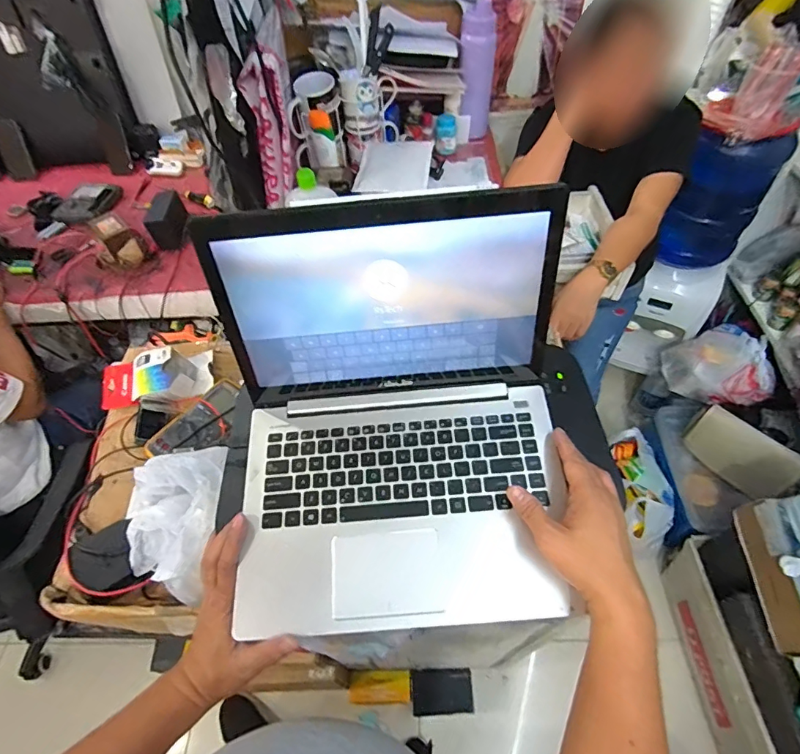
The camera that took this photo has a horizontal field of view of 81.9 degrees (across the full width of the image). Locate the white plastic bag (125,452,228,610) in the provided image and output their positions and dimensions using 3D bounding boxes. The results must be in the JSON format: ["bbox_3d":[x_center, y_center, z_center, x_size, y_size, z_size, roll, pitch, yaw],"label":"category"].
[{"bbox_3d":[-0.321,0.188,0.635,0.152,0.054,0.181,-2,68,21],"label":"white plastic bag"}]

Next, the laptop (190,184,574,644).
[{"bbox_3d":[-0.001,0.039,0.412,0.321,0.241,0.290,-5,54,-1],"label":"laptop"}]

